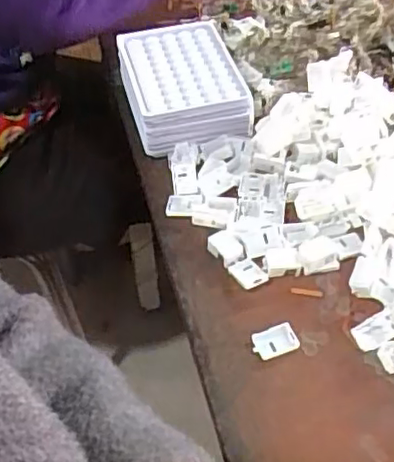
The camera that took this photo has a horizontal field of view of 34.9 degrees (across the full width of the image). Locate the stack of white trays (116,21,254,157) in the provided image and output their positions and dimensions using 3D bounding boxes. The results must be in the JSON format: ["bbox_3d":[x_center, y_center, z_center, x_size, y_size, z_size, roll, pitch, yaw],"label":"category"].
[{"bbox_3d":[-0.015,-0.134,0.560,0.099,0.041,0.135,-14,49,-6],"label":"stack of white trays"}]

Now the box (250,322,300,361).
[{"bbox_3d":[0.051,0.073,0.415,0.030,0.005,0.018,-19,50,-9],"label":"box"}]

